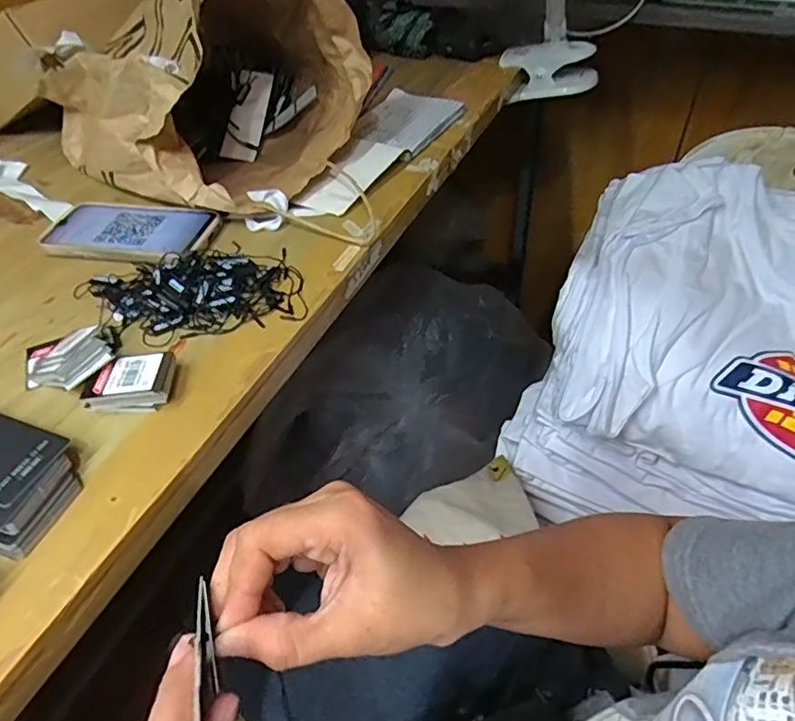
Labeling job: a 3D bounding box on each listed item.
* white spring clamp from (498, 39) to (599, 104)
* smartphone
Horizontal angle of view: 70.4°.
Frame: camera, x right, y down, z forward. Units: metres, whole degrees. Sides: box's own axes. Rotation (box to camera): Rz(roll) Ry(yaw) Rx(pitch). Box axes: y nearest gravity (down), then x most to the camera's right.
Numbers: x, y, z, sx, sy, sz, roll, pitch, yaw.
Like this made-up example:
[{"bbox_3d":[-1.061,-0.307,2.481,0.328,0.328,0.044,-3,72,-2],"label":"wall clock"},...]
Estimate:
[{"bbox_3d":[0.218,-0.412,0.801,0.135,0.066,0.034,0,46,3],"label":"white spring clamp"},{"bbox_3d":[-0.251,-0.123,0.535,0.160,0.014,0.081,5,46,8],"label":"smartphone"}]

